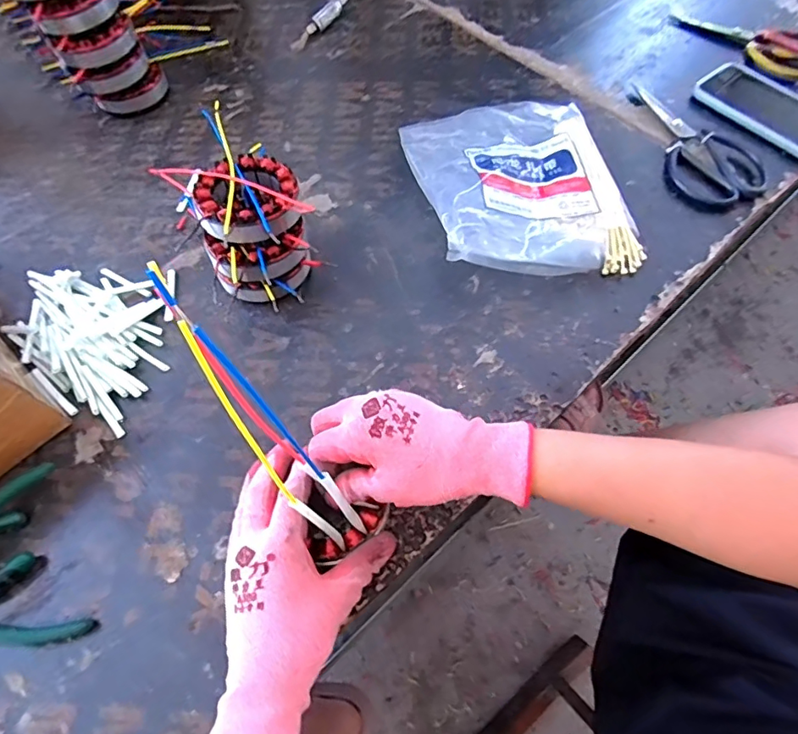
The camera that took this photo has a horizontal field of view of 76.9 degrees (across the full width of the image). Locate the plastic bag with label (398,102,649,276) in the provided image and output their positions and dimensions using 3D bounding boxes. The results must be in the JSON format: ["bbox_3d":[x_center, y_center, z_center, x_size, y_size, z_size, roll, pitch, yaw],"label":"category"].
[{"bbox_3d":[0.121,-0.199,0.509,0.202,0.053,0.252,-9,63,-4],"label":"plastic bag with label"}]

